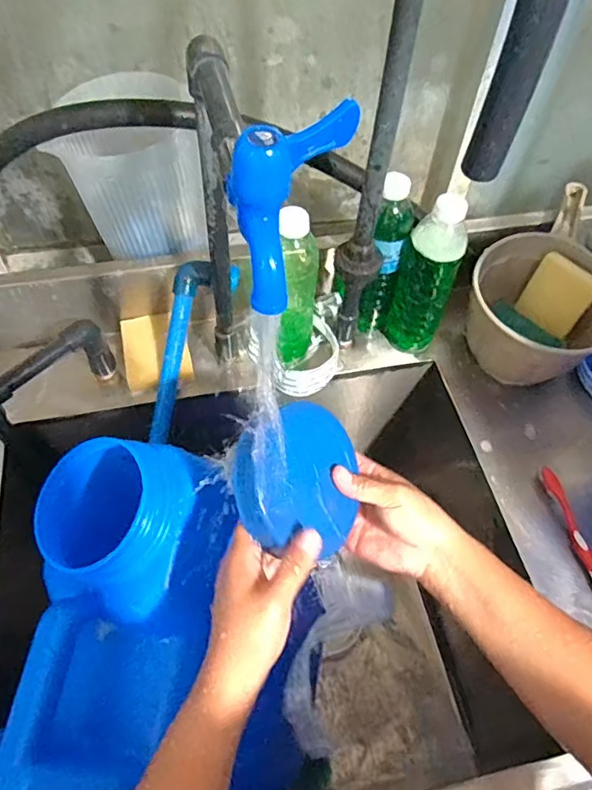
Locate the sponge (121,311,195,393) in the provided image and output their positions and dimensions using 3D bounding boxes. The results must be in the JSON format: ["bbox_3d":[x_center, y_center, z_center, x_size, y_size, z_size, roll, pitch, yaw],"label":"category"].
[{"bbox_3d":[-0.171,-0.055,0.668,0.077,0.035,0.102,-10,56,-10],"label":"sponge"}]

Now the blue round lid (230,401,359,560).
[{"bbox_3d":[0.004,0.064,0.419,0.111,0.024,0.109,2,78,-47],"label":"blue round lid"}]

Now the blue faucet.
[{"bbox_3d":[-0.006,-0.099,0.282,0.043,0.081,0.073,26,57,15],"label":"blue faucet"}]

